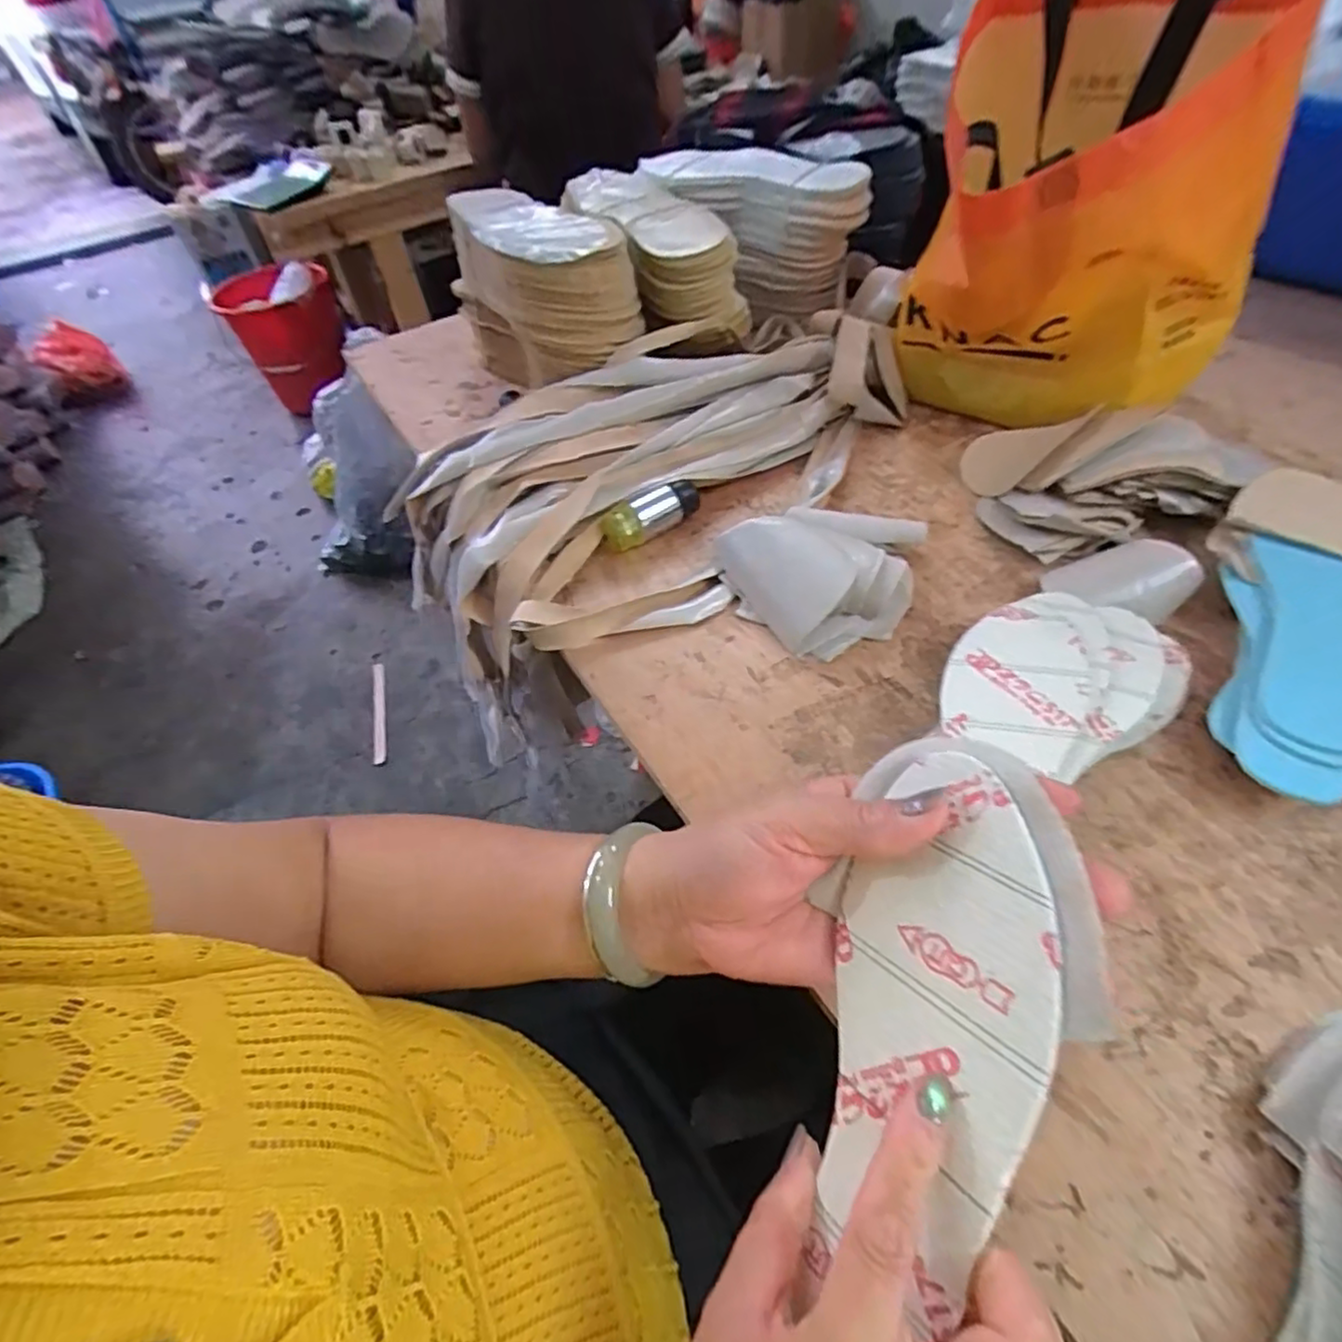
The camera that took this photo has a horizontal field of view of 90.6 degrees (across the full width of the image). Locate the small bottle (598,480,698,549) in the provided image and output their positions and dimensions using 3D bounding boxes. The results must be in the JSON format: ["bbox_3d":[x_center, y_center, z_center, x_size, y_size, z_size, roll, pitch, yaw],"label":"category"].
[{"bbox_3d":[-0.014,-0.124,0.530,0.083,0.033,0.024,-28,54,-18],"label":"small bottle"}]

